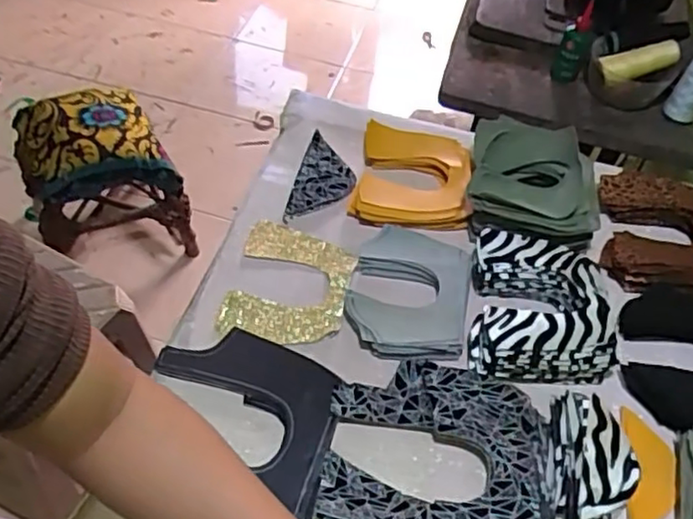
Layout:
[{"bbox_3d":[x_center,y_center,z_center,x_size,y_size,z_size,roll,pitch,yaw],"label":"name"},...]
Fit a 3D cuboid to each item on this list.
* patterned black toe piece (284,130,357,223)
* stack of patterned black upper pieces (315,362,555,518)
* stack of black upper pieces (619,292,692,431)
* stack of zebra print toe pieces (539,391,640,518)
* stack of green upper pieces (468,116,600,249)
[{"bbox_3d":[-0.027,-0.096,0.809,0.071,0.009,0.140,16,51,5],"label":"patterned black toe piece"},{"bbox_3d":[0.078,0.183,0.568,0.189,0.024,0.201,9,50,0],"label":"stack of patterned black upper pieces"},{"bbox_3d":[0.351,0.099,0.681,0.125,0.031,0.172,12,49,8],"label":"stack of black upper pieces"},{"bbox_3d":[0.211,0.179,0.587,0.079,0.038,0.118,18,50,7],"label":"stack of zebra print toe pieces"},{"bbox_3d":[0.220,-0.088,0.786,0.149,0.067,0.167,13,50,4],"label":"stack of green upper pieces"}]

